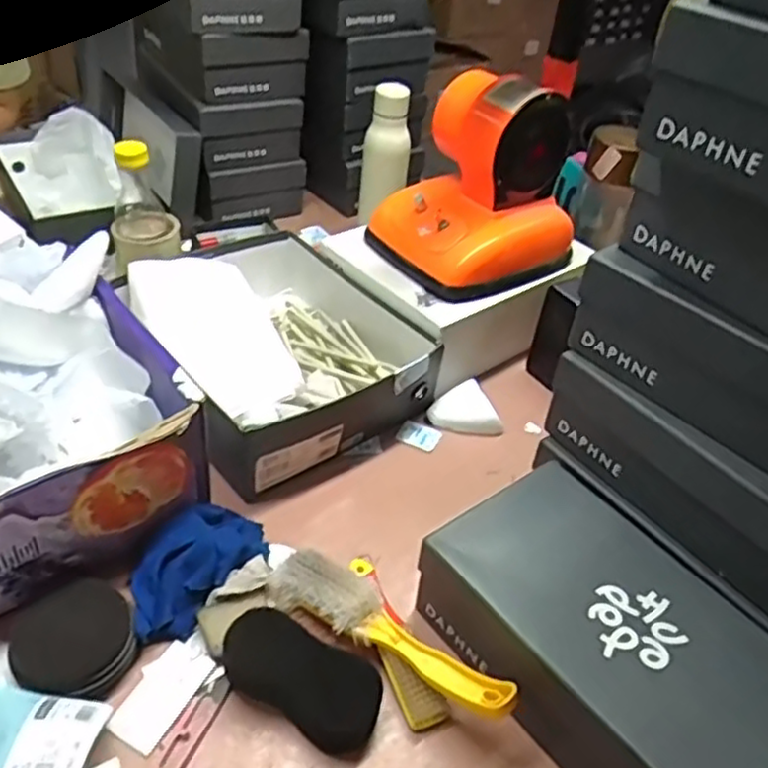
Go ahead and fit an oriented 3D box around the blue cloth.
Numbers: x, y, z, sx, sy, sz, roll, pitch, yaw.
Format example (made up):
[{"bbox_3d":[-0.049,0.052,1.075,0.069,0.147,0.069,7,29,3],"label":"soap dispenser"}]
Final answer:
[{"bbox_3d":[-0.170,0.156,0.632,0.086,0.049,0.132,30,45,25],"label":"blue cloth"}]

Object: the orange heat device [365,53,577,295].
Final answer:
[{"bbox_3d":[0.111,-0.243,0.845,0.189,0.202,0.184,-24,49,-32],"label":"orange heat device"}]

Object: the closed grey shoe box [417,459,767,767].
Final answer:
[{"bbox_3d":[0.182,0.213,0.569,0.171,0.098,0.294,-23,49,-31],"label":"closed grey shoe box"}]

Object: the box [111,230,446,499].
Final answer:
[{"bbox_3d":[-0.145,-0.065,0.847,0.249,0.094,0.371,-24,49,-32],"label":"box"}]

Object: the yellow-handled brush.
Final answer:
[{"bbox_3d":[0.002,0.199,0.585,0.225,0.054,0.047,27,44,22],"label":"yellow-handled brush"}]

